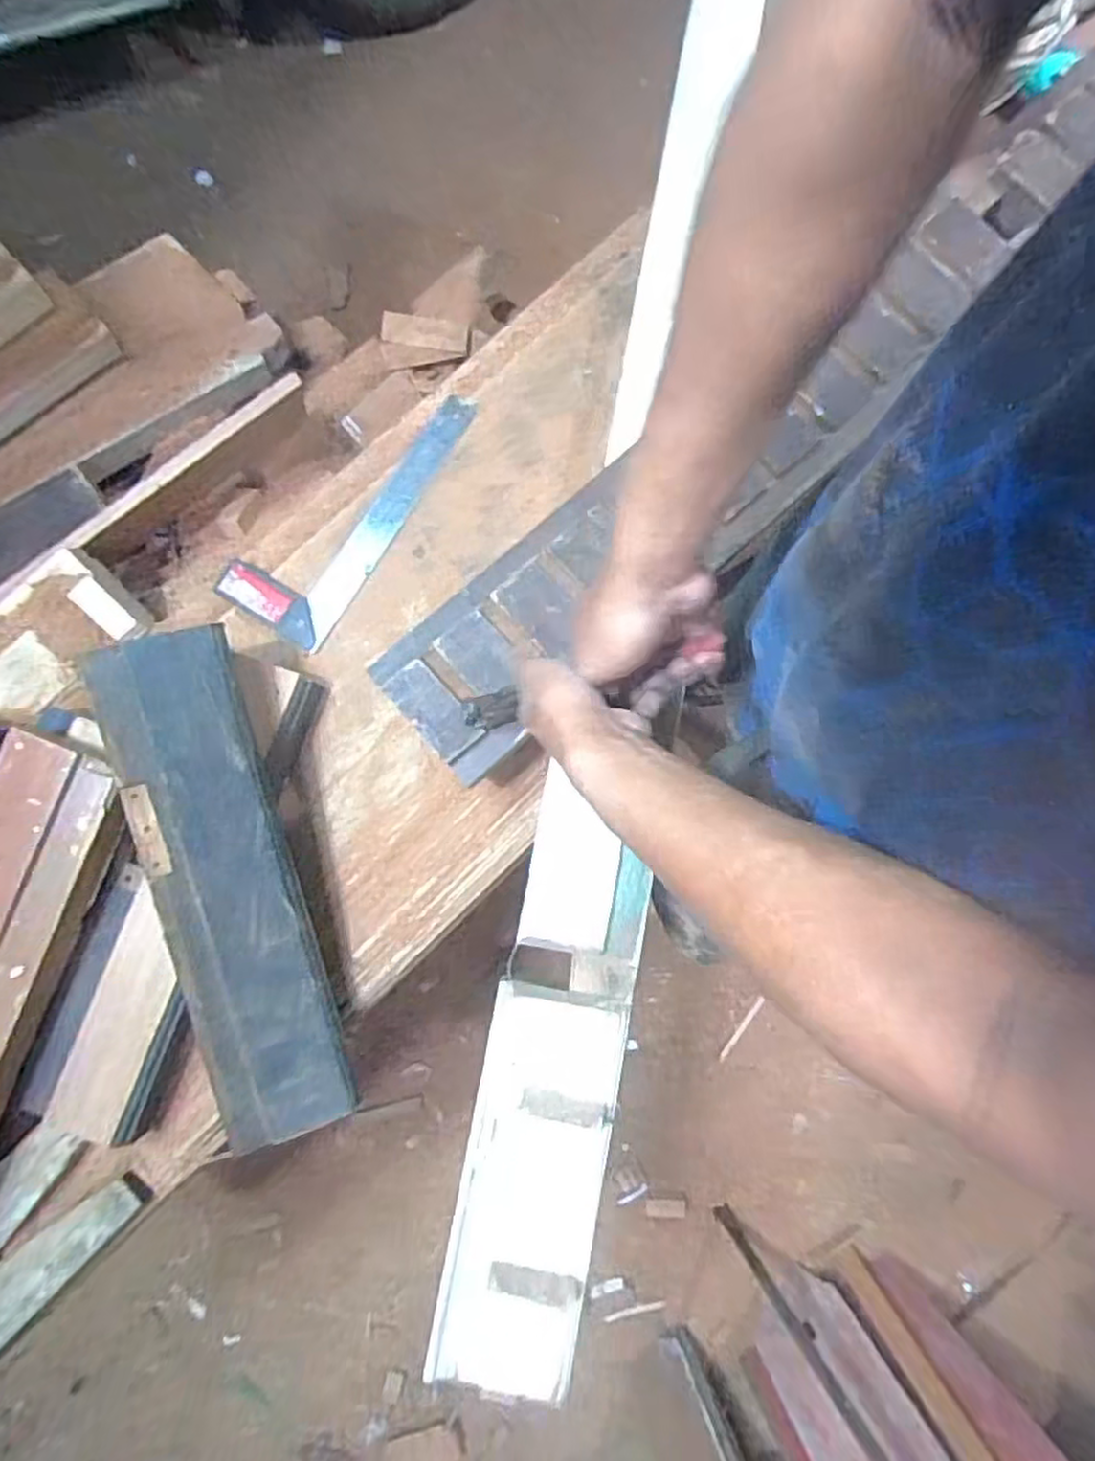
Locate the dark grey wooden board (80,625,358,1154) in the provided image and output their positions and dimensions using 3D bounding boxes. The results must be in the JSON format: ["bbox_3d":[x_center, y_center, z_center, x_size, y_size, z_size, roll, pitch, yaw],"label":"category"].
[{"bbox_3d":[-0.265,0.132,0.615,0.106,0.024,0.422,-16,97,-14],"label":"dark grey wooden board"}]

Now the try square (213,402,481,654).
[{"bbox_3d":[-0.202,-0.235,0.756,0.122,0.014,0.301,33,81,4],"label":"try square"}]

